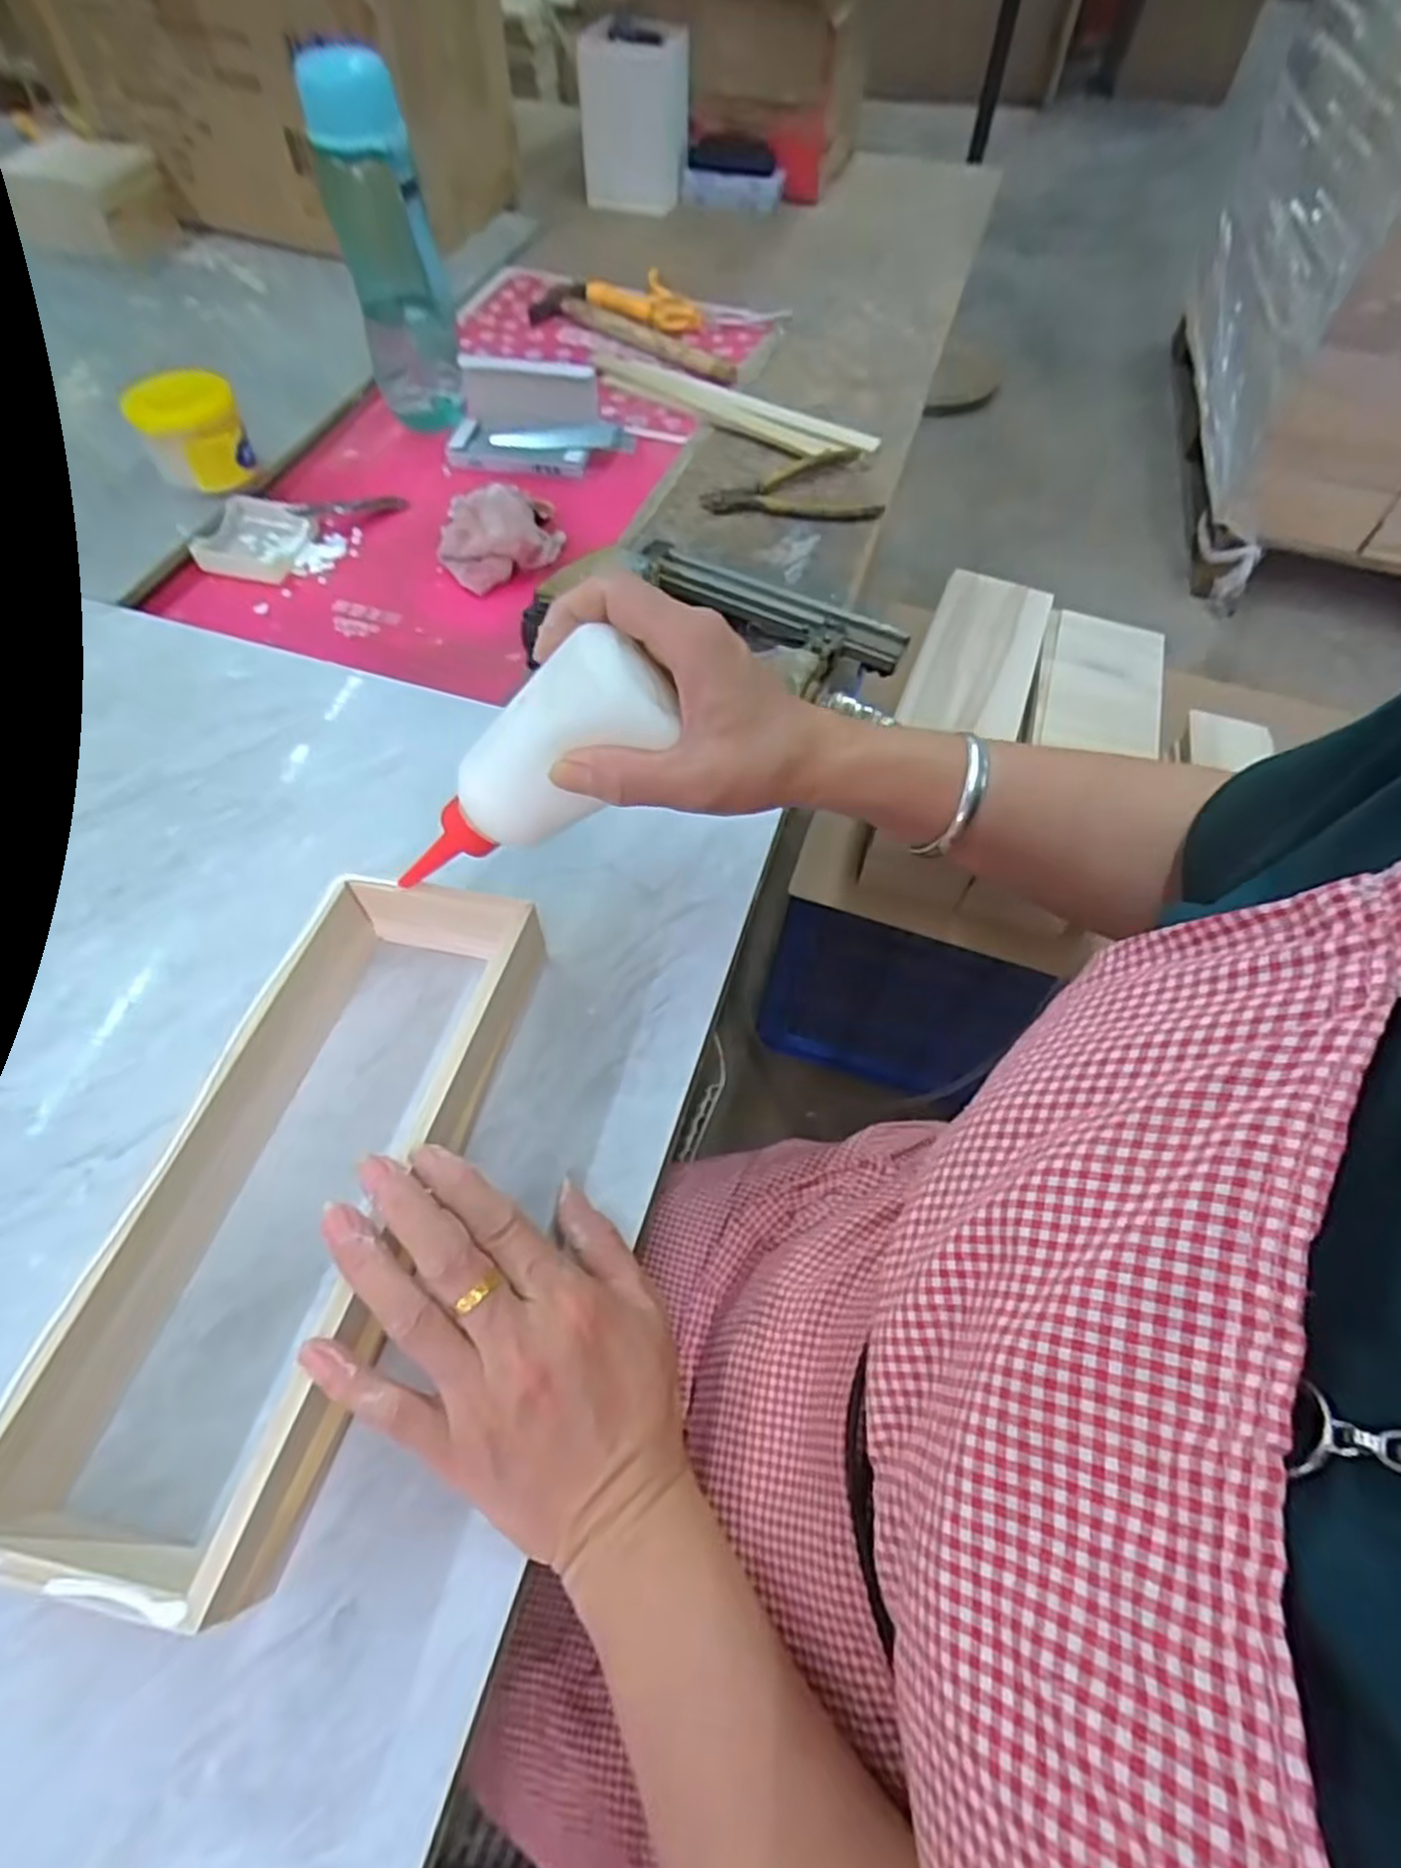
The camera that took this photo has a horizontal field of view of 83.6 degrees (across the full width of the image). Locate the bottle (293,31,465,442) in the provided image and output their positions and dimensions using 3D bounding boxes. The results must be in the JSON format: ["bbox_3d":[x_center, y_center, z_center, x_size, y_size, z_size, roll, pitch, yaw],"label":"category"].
[{"bbox_3d":[-0.254,-0.554,0.644,0.080,0.226,0.072,-14,60,-11],"label":"bottle"}]

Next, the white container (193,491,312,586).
[{"bbox_3d":[-0.361,-0.321,0.635,0.077,0.023,0.081,8,58,1],"label":"white container"}]

